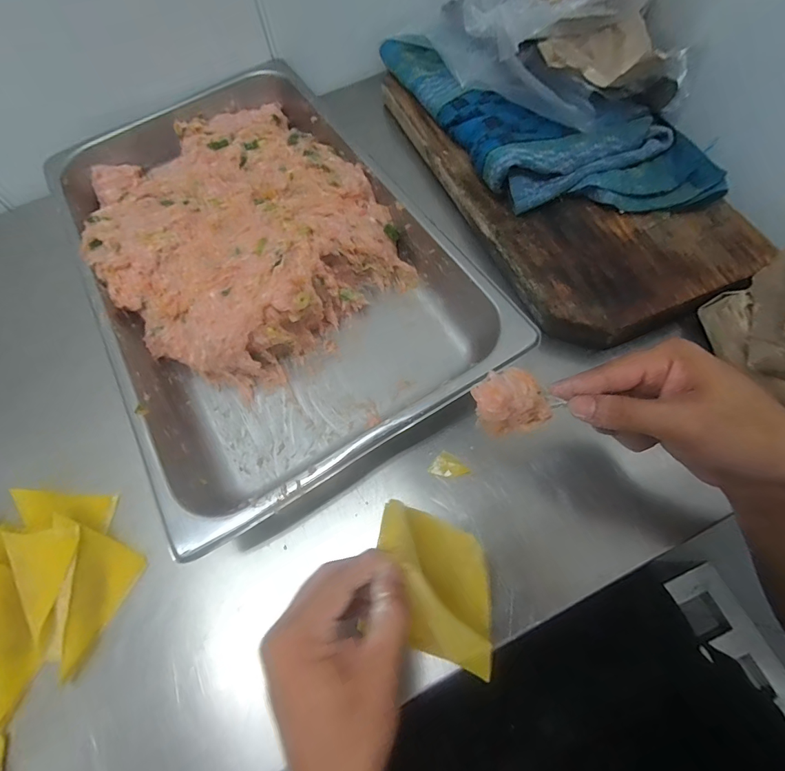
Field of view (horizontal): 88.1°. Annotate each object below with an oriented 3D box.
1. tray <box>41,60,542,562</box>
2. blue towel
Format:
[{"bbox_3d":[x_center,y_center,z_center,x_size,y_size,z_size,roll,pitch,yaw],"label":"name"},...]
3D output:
[{"bbox_3d":[-0.143,-0.141,0.413,0.311,0.060,0.504,-30,69,-10],"label":"tray"},{"bbox_3d":[0.155,-0.313,0.448,0.198,0.040,0.378,-21,68,-7],"label":"blue towel"}]

